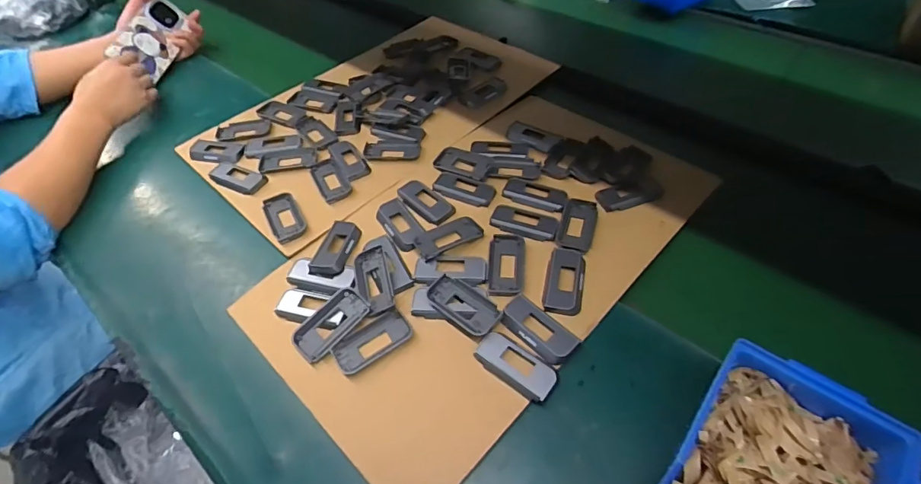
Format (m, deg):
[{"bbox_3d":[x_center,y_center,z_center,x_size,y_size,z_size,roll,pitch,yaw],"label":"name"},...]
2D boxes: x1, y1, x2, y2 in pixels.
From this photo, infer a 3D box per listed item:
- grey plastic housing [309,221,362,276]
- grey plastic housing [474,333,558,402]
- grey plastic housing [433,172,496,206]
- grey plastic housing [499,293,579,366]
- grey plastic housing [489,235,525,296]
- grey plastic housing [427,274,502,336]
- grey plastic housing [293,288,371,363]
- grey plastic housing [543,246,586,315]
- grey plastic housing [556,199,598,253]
[{"bbox_3d":[-0.138,0.004,0.514,0.039,0.011,0.078,7,51,9],"label":"grey plastic housing"},{"bbox_3d":[0.051,0.112,0.420,0.074,0.012,0.036,32,59,25],"label":"grey plastic housing"},{"bbox_3d":[0.004,-0.065,0.564,0.078,0.005,0.037,20,54,18],"label":"grey plastic housing"},{"bbox_3d":[0.074,0.083,0.439,0.038,0.008,0.072,-35,57,-23],"label":"grey plastic housing"},{"bbox_3d":[0.049,0.024,0.490,0.037,0.010,0.083,3,51,5],"label":"grey plastic housing"},{"bbox_3d":[0.001,0.063,0.450,0.075,0.011,0.037,33,59,26],"label":"grey plastic housing"},{"bbox_3d":[-0.127,0.079,0.451,0.036,0.015,0.075,34,60,27],"label":"grey plastic housing"},{"bbox_3d":[0.107,0.038,0.471,0.038,0.011,0.081,10,52,11],"label":"grey plastic housing"},{"bbox_3d":[0.133,-0.020,0.521,0.038,0.006,0.082,14,53,14],"label":"grey plastic housing"}]

